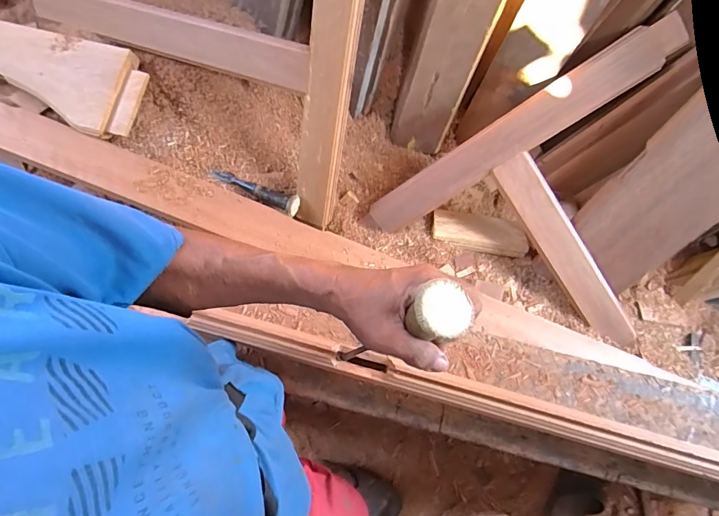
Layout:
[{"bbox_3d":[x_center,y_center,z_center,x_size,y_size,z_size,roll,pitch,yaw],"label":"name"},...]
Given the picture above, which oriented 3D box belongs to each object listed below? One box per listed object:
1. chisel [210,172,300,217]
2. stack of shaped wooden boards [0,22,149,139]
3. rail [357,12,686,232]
[{"bbox_3d":[-0.232,-0.157,0.924,0.203,0.034,0.045,25,76,6],"label":"chisel"},{"bbox_3d":[-0.776,-0.421,0.896,0.625,0.036,0.191,14,75,3],"label":"stack of shaped wooden boards"},{"bbox_3d":[0.307,-0.247,0.873,0.683,0.038,0.094,-31,102,23],"label":"rail"}]

